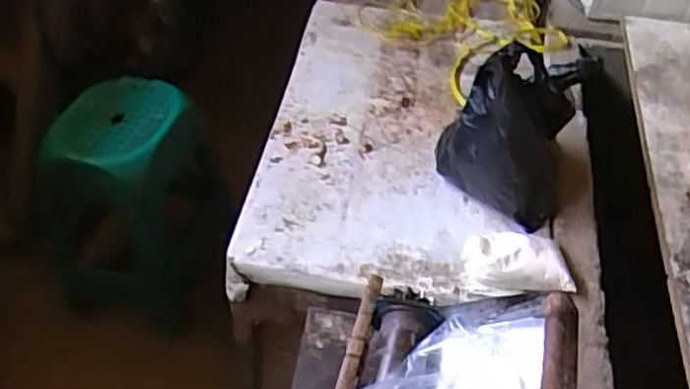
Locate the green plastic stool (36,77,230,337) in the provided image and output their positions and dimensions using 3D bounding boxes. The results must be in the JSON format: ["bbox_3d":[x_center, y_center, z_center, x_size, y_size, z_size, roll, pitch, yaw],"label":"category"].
[{"bbox_3d":[-0.484,0.010,1.601,0.369,0.498,0.444,3,45,-2],"label":"green plastic stool"}]

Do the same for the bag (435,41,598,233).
[{"bbox_3d":[0.287,-0.111,1.189,0.233,0.284,0.193,13,45,9],"label":"bag"}]

